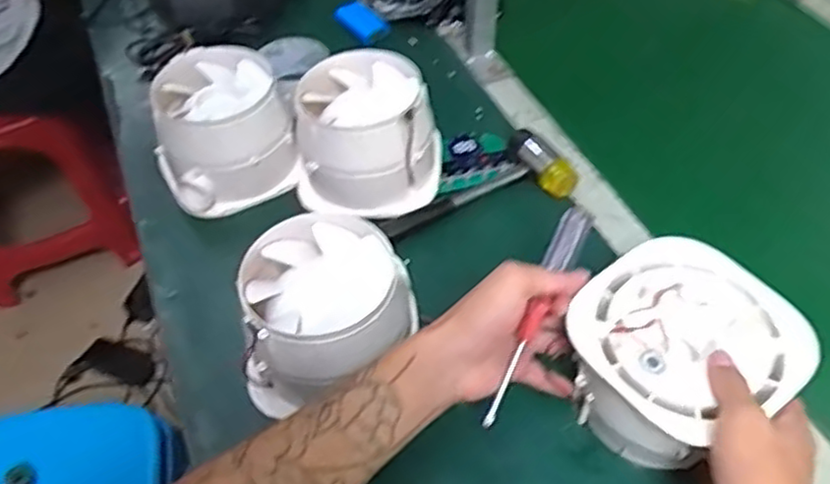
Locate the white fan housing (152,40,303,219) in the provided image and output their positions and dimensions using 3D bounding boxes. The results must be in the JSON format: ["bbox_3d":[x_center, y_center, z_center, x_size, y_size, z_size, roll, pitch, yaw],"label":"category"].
[{"bbox_3d":[-0.195,-0.112,0.707,0.134,0.100,0.128,-19,51,-13],"label":"white fan housing"}]

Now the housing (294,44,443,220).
[{"bbox_3d":[-0.045,-0.103,0.661,0.135,0.094,0.119,-3,50,0],"label":"housing"}]

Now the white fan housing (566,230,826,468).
[{"bbox_3d":[0.185,0.086,0.507,0.137,0.099,0.131,-25,53,-18],"label":"white fan housing"}]

